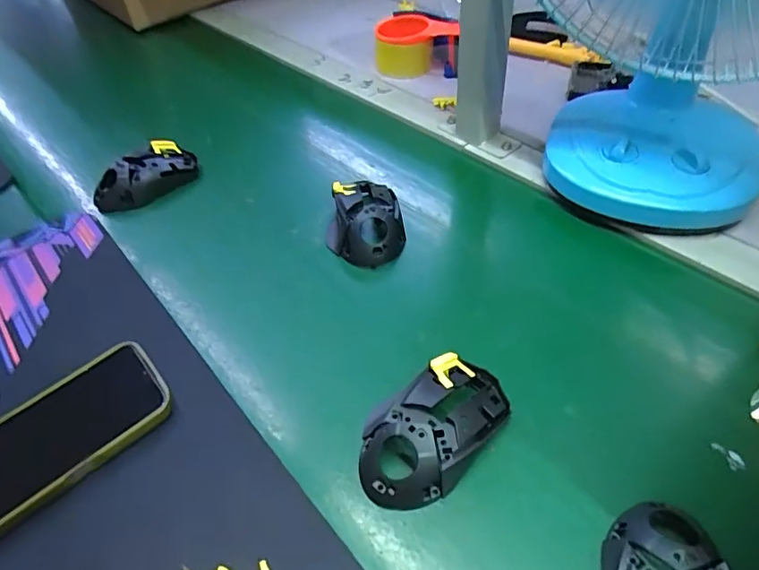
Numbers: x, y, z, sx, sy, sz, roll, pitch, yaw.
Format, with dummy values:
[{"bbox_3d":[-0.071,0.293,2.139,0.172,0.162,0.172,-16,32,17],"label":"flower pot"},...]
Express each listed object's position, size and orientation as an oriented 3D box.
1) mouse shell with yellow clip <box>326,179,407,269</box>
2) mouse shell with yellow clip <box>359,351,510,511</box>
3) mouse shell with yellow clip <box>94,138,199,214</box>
[{"bbox_3d":[-0.016,-0.065,0.496,0.073,0.041,0.102,-7,49,-6],"label":"mouse shell with yellow clip"},{"bbox_3d":[0.038,0.095,0.340,0.114,0.033,0.062,-35,57,-26],"label":"mouse shell with yellow clip"},{"bbox_3d":[-0.261,-0.122,0.567,0.116,0.033,0.071,-23,52,-18],"label":"mouse shell with yellow clip"}]

